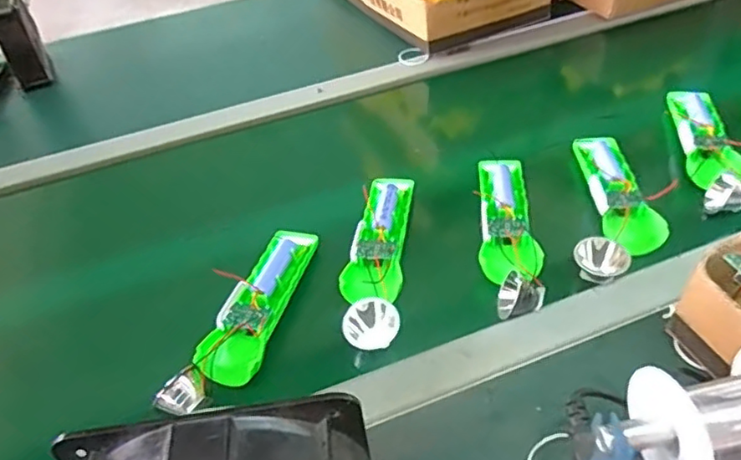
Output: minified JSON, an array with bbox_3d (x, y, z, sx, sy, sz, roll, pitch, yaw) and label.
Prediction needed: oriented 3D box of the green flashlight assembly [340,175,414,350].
[{"bbox_3d":[0.006,0.015,0.535,0.050,0.028,0.202,1,44,8],"label":"green flashlight assembly"}]

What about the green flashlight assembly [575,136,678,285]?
[{"bbox_3d":[0.233,-0.032,0.558,0.077,0.042,0.194,6,45,14],"label":"green flashlight assembly"}]

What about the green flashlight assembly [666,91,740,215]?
[{"bbox_3d":[0.345,-0.086,0.612,0.057,0.031,0.185,2,44,10],"label":"green flashlight assembly"}]

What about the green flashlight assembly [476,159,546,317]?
[{"bbox_3d":[0.124,-0.007,0.547,0.049,0.030,0.197,-1,44,6],"label":"green flashlight assembly"}]

